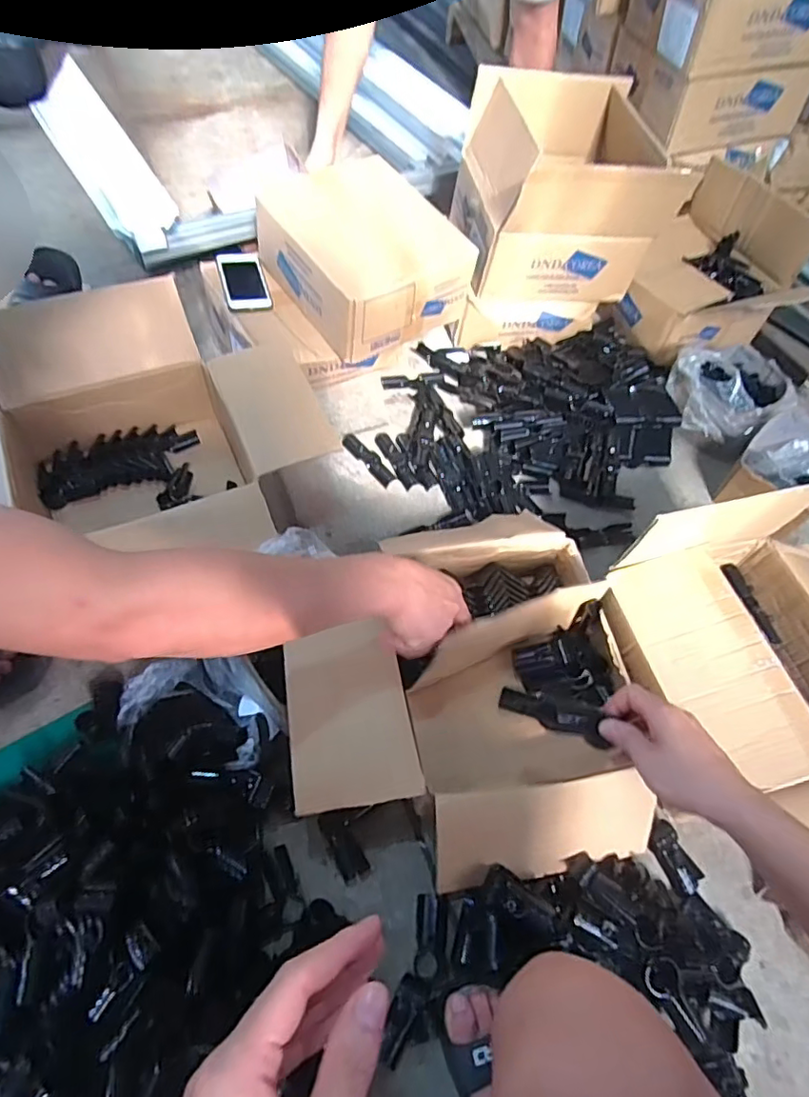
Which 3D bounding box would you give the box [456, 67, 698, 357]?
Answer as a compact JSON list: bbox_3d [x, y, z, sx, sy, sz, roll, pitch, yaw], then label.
[{"bbox_3d":[0.281,-0.636,1.125,0.324,0.358,0.319,-3,58,-8],"label":"box"}]

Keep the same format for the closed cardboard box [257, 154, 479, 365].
[{"bbox_3d":[-0.077,-0.541,1.058,0.283,0.153,0.339,-31,66,-23],"label":"closed cardboard box"}]

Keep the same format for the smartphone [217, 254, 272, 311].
[{"bbox_3d":[-0.301,-0.501,1.088,0.078,0.014,0.162,-13,60,-14],"label":"smartphone"}]

